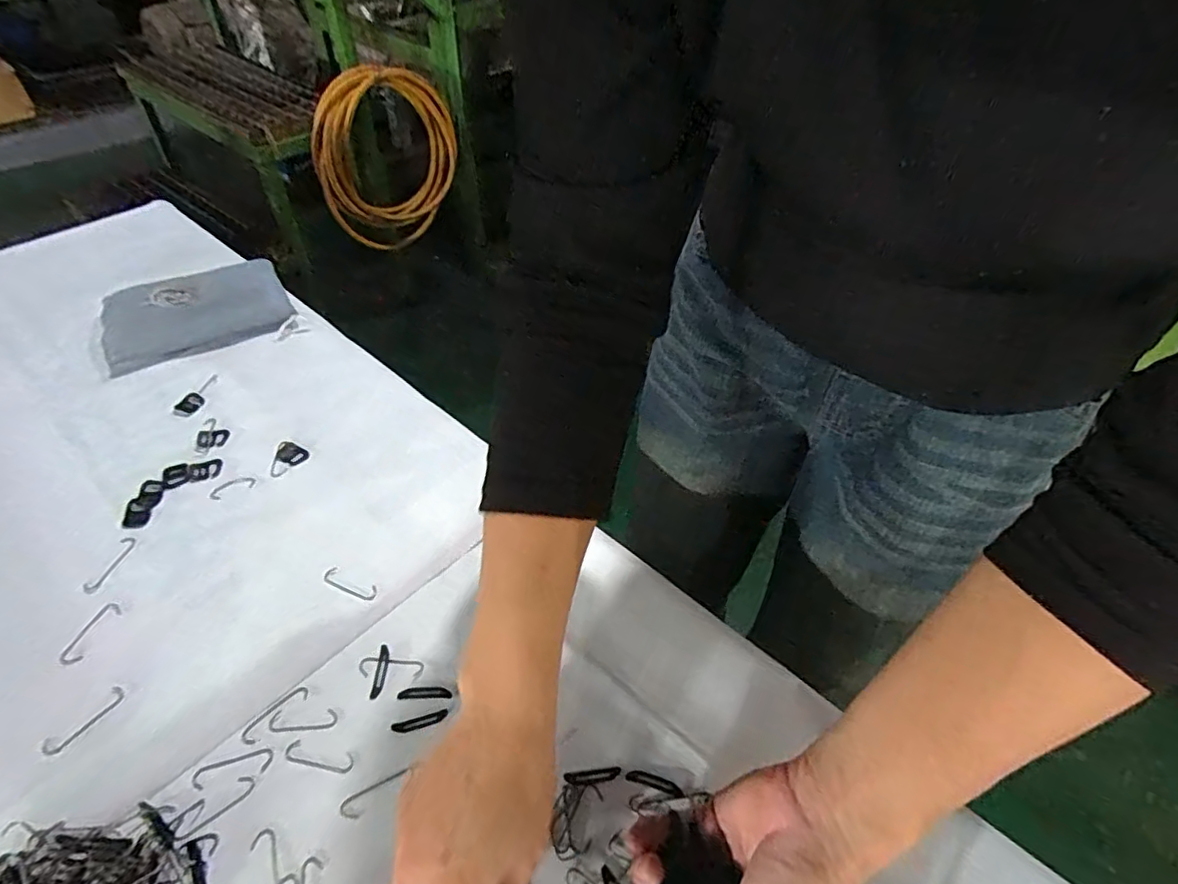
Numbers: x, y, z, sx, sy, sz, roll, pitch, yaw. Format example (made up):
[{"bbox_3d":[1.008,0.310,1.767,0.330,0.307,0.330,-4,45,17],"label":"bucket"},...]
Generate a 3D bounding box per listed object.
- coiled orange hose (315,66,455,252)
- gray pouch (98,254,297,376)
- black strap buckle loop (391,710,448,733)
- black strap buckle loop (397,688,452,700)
[{"bbox_3d":[-0.483,-0.681,1.412,0.350,0.394,0.124,-25,54,-25],"label":"coiled orange hose"},{"bbox_3d":[-0.408,-0.136,0.609,0.170,0.031,0.113,-22,52,-23],"label":"gray pouch"},{"bbox_3d":[-0.105,0.175,0.365,0.033,0.004,0.008,-10,49,-13],"label":"black strap buckle loop"},{"bbox_3d":[-0.106,0.162,0.377,0.033,0.004,0.008,0,47,-4],"label":"black strap buckle loop"}]

